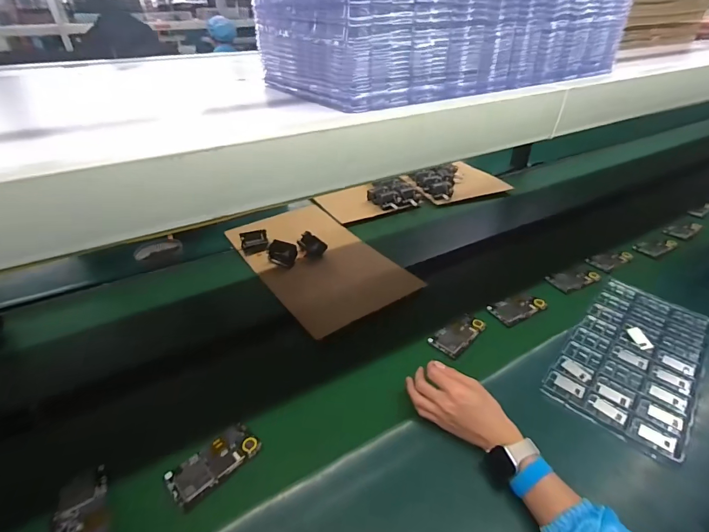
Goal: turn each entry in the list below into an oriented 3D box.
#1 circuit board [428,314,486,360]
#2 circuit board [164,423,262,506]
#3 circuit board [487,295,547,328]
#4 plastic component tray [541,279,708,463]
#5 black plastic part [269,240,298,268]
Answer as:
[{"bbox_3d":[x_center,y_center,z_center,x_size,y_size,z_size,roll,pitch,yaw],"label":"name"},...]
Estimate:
[{"bbox_3d":[0.206,0.134,0.752,0.128,0.010,0.061,-30,44,-34],"label":"circuit board"},{"bbox_3d":[-0.203,0.283,0.546,0.123,0.007,0.057,-27,42,-30],"label":"circuit board"},{"bbox_3d":[0.348,0.087,0.810,0.114,0.012,0.066,-18,38,-21],"label":"circuit board"},{"bbox_3d":[0.512,0.156,0.691,0.191,0.015,0.373,26,44,35],"label":"plastic component tray"},{"bbox_3d":[-0.183,-0.031,0.944,0.074,0.052,0.043,0,35,4],"label":"black plastic part"}]

